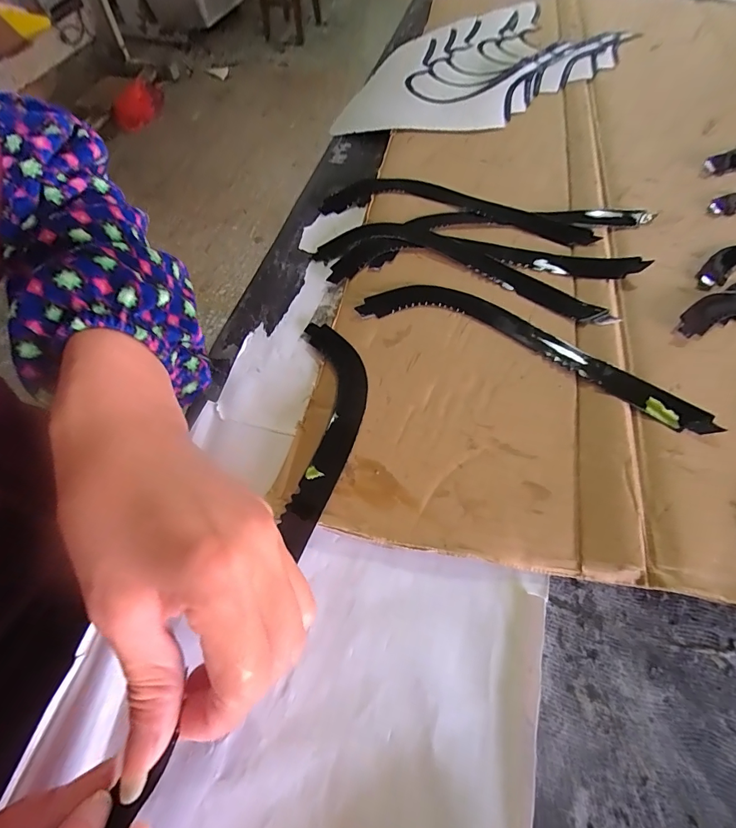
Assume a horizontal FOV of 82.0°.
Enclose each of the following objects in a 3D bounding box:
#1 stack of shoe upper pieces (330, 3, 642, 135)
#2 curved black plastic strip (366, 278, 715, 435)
[{"bbox_3d":[0.111,-0.364,0.443,0.317,0.022,0.172,-37,66,-17],"label":"stack of shoe upper pieces"},{"bbox_3d":[0.101,-0.047,0.271,0.218,0.008,0.048,23,64,14],"label":"curved black plastic strip"}]

